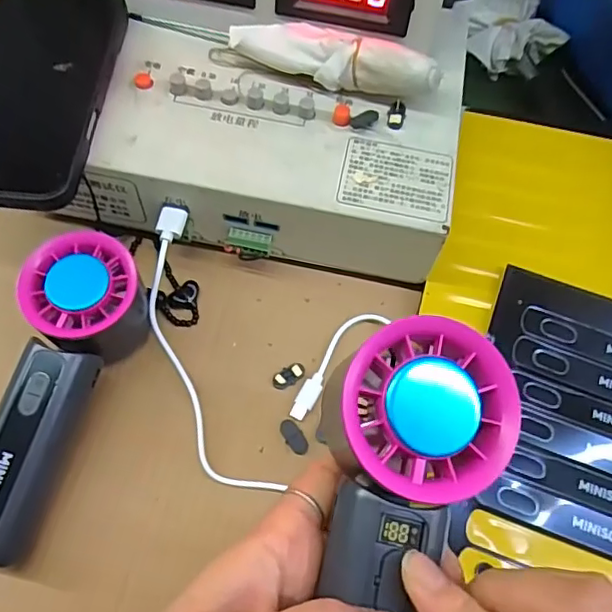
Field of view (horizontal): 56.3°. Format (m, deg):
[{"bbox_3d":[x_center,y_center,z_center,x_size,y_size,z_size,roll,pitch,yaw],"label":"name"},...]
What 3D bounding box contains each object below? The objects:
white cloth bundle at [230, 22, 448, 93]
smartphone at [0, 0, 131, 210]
[{"bbox_3d":[0.015,-0.137,0.324,0.119,0.028,0.026,11,64,1],"label":"white cloth bundle"},{"bbox_3d":[-0.146,-0.120,0.311,0.069,0.008,0.155,12,66,-15],"label":"smartphone"}]

